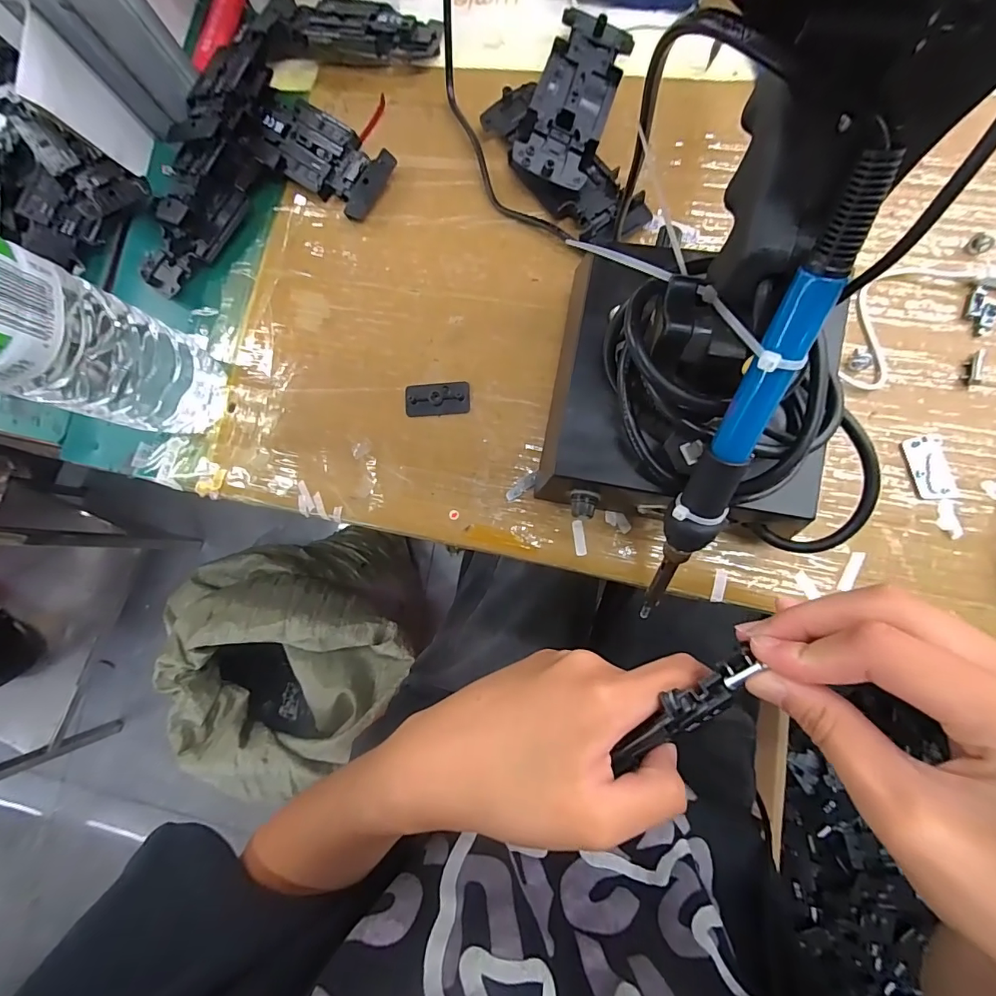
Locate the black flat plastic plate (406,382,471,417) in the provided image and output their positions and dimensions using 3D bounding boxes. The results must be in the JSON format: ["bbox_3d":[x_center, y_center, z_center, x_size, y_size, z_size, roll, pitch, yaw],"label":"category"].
[{"bbox_3d":[-0.038,-0.062,0.290,0.040,0.007,0.020,-2,84,7],"label":"black flat plastic plate"}]

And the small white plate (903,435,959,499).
[{"bbox_3d":[0.232,-0.016,0.250,0.018,0.004,0.034,-12,82,6],"label":"small white plate"}]

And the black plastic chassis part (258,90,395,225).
[{"bbox_3d":[-0.123,-0.235,0.320,0.109,0.013,0.049,36,89,10],"label":"black plastic chassis part"}]

